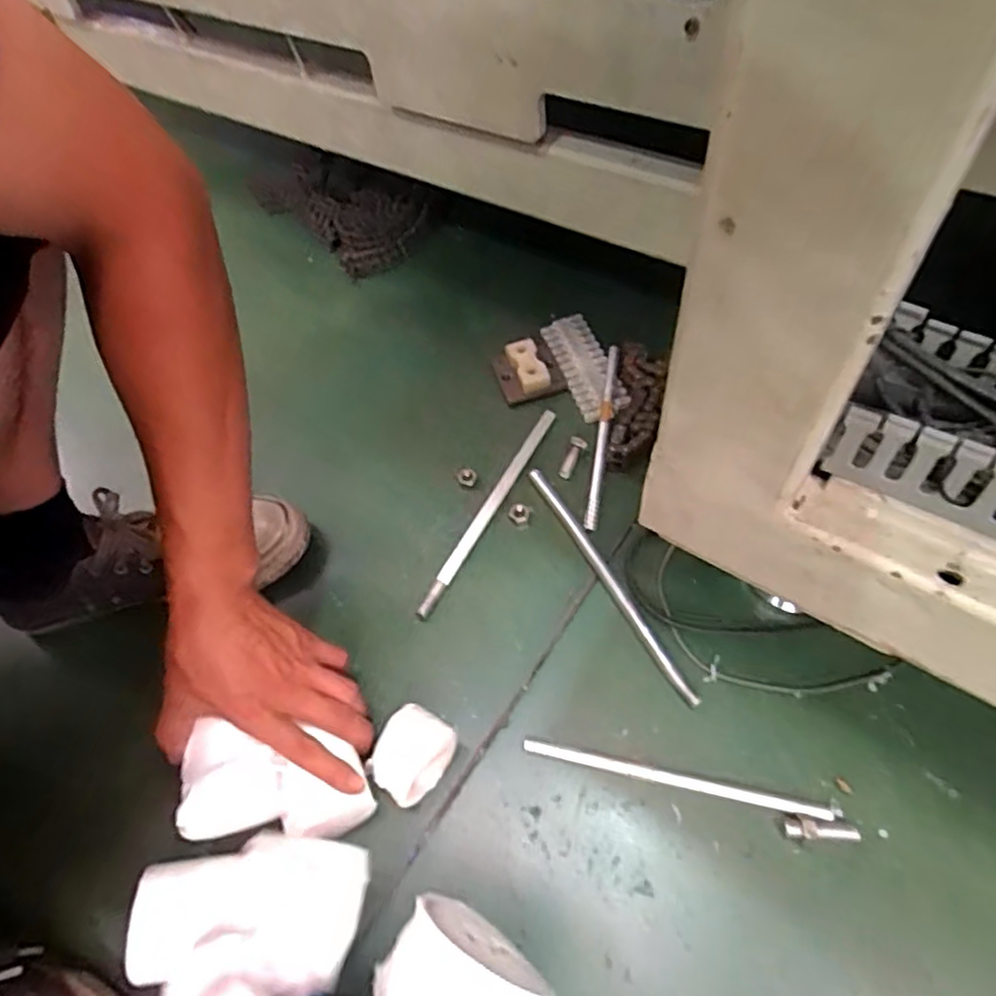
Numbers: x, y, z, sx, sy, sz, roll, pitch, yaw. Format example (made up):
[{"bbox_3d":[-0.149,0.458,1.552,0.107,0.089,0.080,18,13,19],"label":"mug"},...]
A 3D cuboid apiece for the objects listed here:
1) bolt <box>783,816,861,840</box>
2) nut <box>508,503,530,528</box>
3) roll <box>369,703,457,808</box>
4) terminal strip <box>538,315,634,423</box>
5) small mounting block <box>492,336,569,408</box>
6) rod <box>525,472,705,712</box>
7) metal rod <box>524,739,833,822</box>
[{"bbox_3d":[0.225,0.230,0.447,0.051,0.010,0.013,0,57,7],"label":"bolt"},{"bbox_3d":[0.020,0.016,0.611,0.019,0.008,0.021,15,60,13],"label":"nut"},{"bbox_3d":[-0.064,0.193,0.481,0.046,0.057,0.060,28,65,22],"label":"roll"},{"bbox_3d":[0.094,-0.147,0.708,0.054,0.019,0.144,-21,57,-6],"label":"terminal strip"},{"bbox_3d":[0.031,-0.143,0.702,0.064,0.034,0.079,-17,57,-4],"label":"small mounting block"},{"bbox_3d":[0.098,0.069,0.573,0.017,0.008,0.257,-27,58,-10],"label":"rod"},{"bbox_3d":[0.128,0.207,0.475,0.218,0.006,0.010,8,59,12],"label":"metal rod"}]

